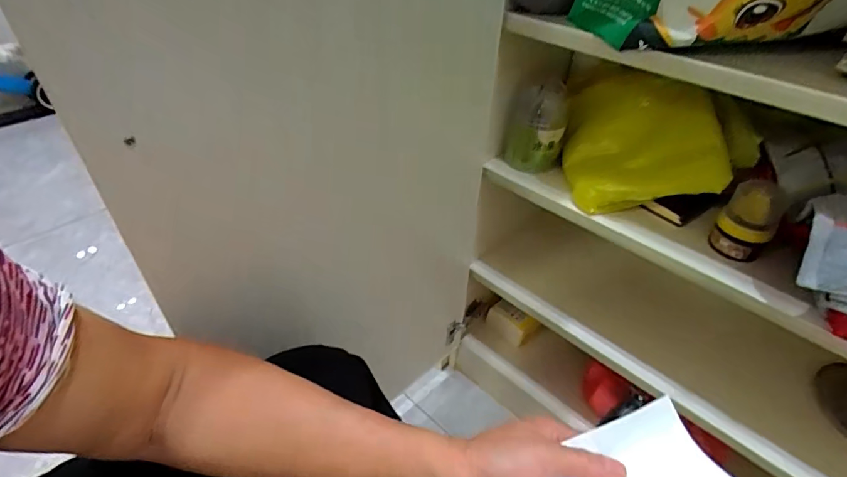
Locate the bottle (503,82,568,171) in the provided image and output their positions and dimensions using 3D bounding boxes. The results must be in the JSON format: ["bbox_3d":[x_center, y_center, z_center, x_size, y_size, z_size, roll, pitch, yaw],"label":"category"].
[{"bbox_3d":[0.161,-0.164,0.646,0.080,0.114,0.074,9,41,8],"label":"bottle"}]

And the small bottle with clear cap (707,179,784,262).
[{"bbox_3d":[0.362,-0.019,0.503,0.050,0.074,0.047,23,45,23],"label":"small bottle with clear cap"}]

